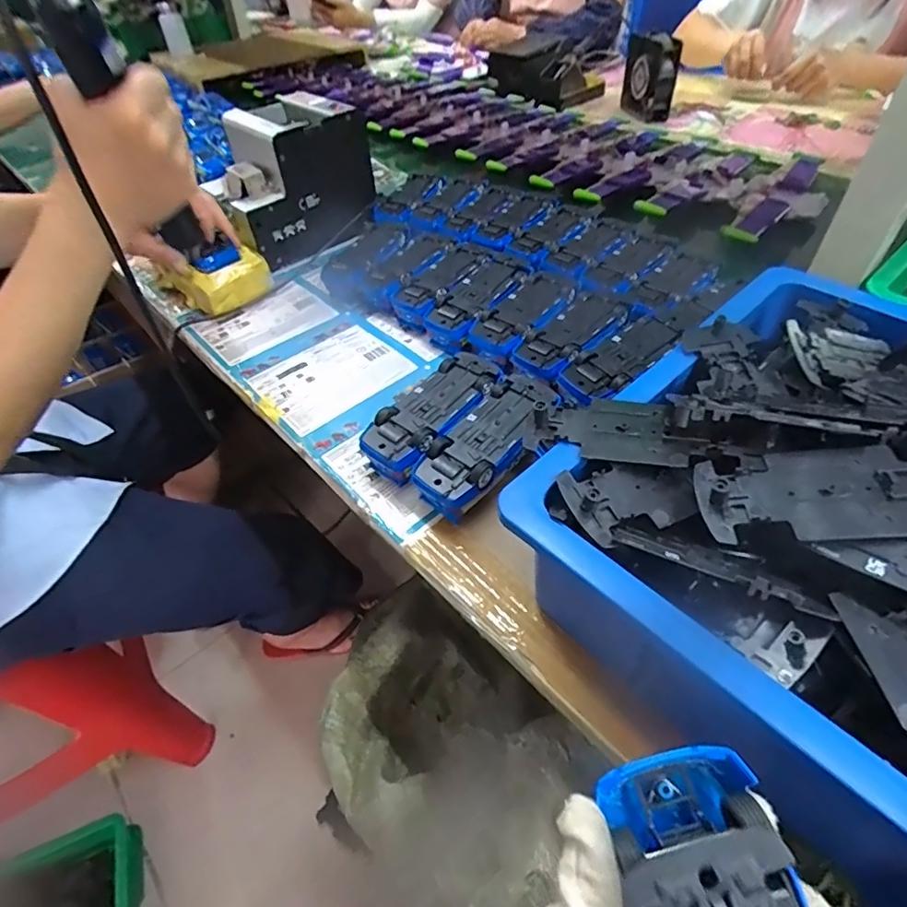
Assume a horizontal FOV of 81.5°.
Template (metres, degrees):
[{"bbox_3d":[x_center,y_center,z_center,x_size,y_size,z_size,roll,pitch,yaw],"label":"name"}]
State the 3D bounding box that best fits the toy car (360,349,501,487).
[{"bbox_3d":[-0.015,-0.028,0.436,0.060,0.049,0.129,30,55,28],"label":"toy car"}]

